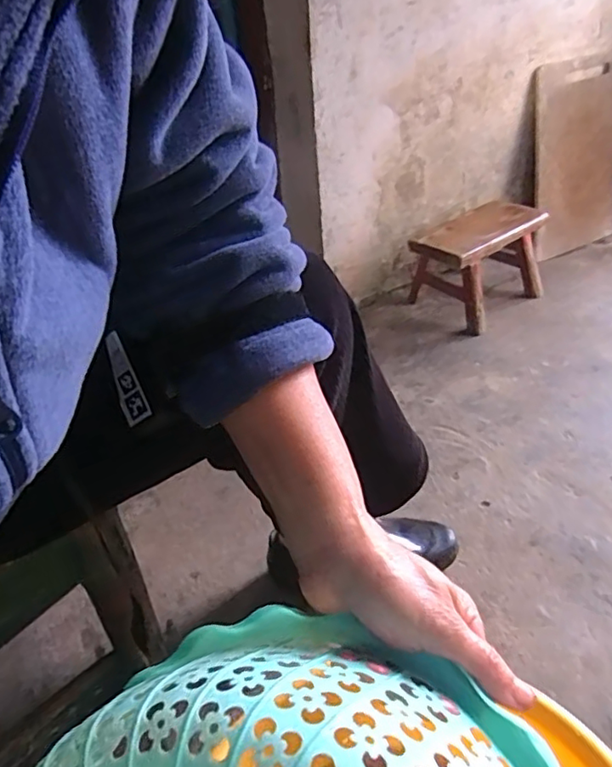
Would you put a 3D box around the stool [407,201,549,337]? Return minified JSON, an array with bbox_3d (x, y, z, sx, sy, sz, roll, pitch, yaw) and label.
[{"bbox_3d":[0.356,-0.240,1.174,0.268,0.176,0.183,-25,42,-24],"label":"stool"}]

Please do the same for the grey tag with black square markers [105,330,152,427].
[{"bbox_3d":[-0.116,-0.003,0.371,0.020,0.059,0.004,-18,1,28],"label":"grey tag with black square markers"}]

